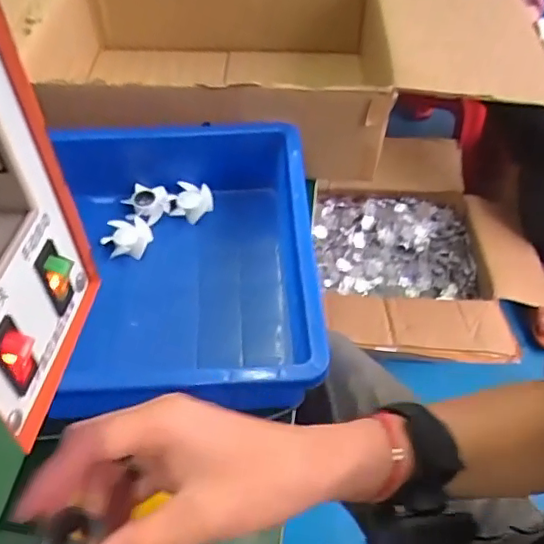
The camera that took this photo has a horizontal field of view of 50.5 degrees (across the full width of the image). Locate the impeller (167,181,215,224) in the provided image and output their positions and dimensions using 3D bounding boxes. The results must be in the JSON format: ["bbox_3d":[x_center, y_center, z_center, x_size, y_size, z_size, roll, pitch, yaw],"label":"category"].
[{"bbox_3d":[-0.085,-0.071,0.605,0.046,0.023,0.043,-6,51,-5],"label":"impeller"}]

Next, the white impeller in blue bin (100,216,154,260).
[{"bbox_3d":[-0.144,-0.033,0.576,0.047,0.019,0.046,0,51,0],"label":"white impeller in blue bin"}]

